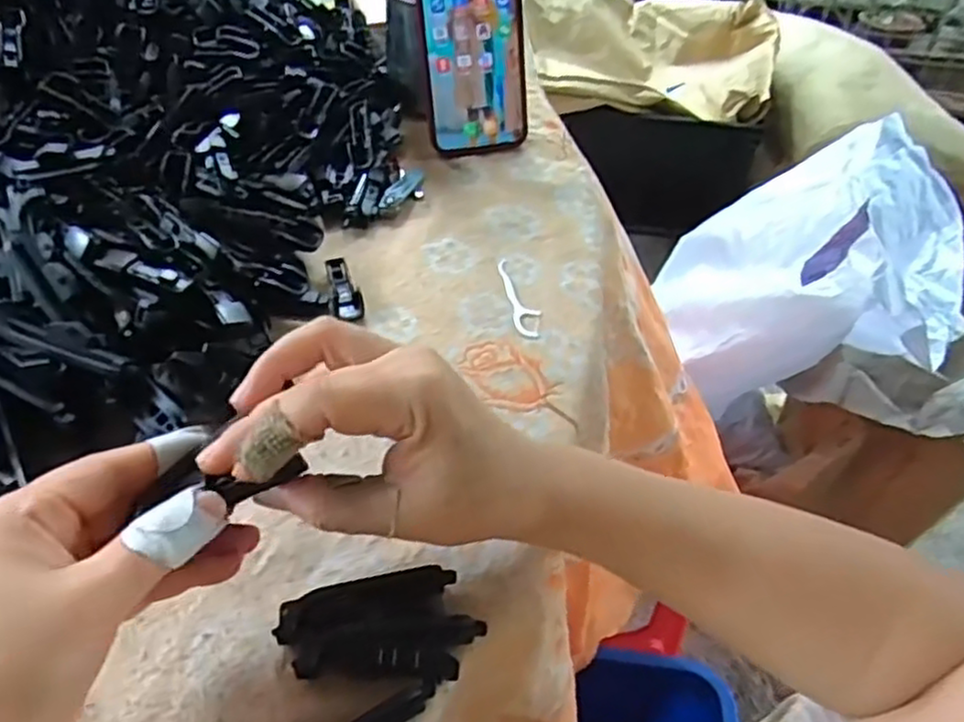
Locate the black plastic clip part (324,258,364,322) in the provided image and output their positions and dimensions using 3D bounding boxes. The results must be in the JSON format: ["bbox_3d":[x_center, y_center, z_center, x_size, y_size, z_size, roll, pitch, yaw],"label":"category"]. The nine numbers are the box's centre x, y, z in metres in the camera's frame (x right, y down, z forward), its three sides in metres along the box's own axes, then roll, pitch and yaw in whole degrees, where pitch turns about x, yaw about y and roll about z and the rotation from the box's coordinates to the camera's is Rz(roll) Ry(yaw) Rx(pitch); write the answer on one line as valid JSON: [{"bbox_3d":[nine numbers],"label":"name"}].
[{"bbox_3d":[-0.083,-0.044,0.429,0.018,0.008,0.047,-10,51,-11],"label":"black plastic clip part"}]

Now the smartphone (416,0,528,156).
[{"bbox_3d":[-0.007,-0.234,0.512,0.075,0.159,0.008,-10,24,-11],"label":"smartphone"}]

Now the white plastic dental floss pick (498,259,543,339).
[{"bbox_3d":[0.024,-0.042,0.438,0.017,0.004,0.072,-6,50,-8],"label":"white plastic dental floss pick"}]

